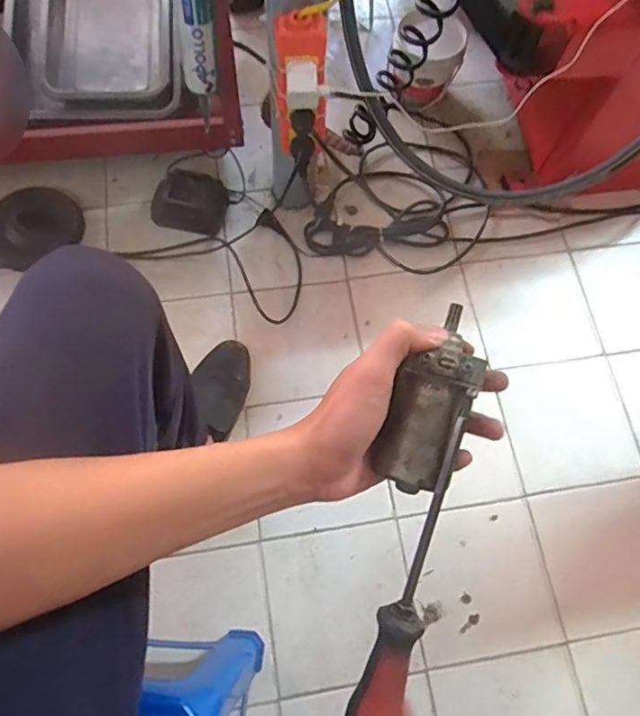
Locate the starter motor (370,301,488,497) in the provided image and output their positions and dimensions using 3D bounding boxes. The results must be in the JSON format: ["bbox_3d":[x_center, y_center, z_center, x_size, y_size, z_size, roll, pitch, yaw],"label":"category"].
[{"bbox_3d":[0.070,0.025,0.333,0.045,0.042,0.113,20,93,5],"label":"starter motor"}]

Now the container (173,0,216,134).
[{"bbox_3d":[-0.160,-0.425,0.715,0.058,0.287,0.057,-8,71,-6],"label":"container"}]

